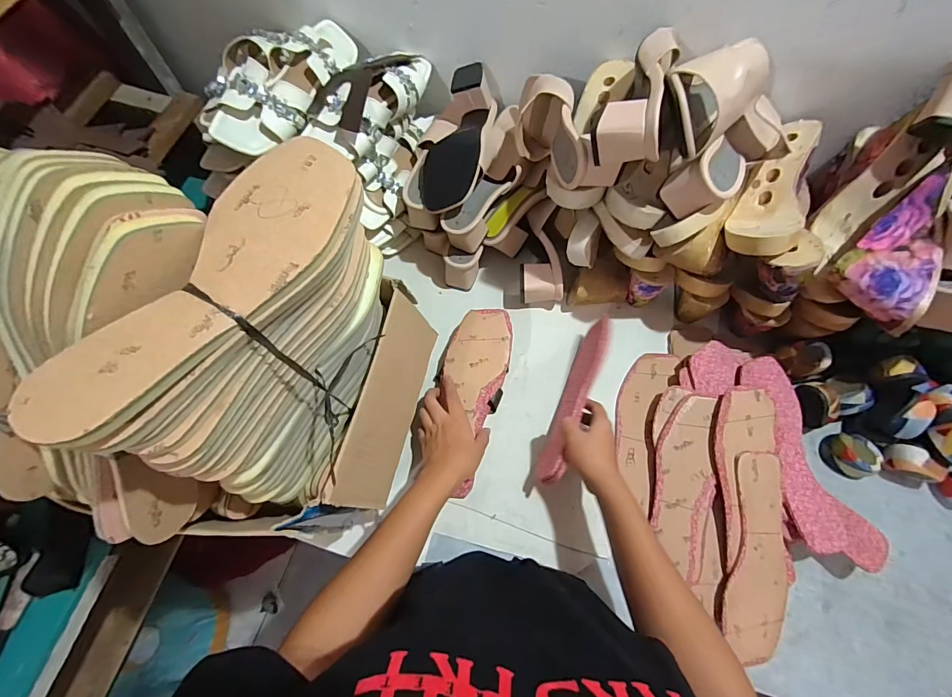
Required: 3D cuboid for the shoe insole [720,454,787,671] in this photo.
[{"bbox_3d":[0.349,0.251,0.498,0.081,0.009,0.235,13,81,-7],"label":"shoe insole"}]

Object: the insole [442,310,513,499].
[{"bbox_3d":[-0.008,0.066,0.573,0.087,0.017,0.258,11,74,4],"label":"insole"}]

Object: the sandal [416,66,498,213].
[{"bbox_3d":[-0.031,-0.310,0.594,0.110,0.059,0.228,5,67,1],"label":"sandal"}]

